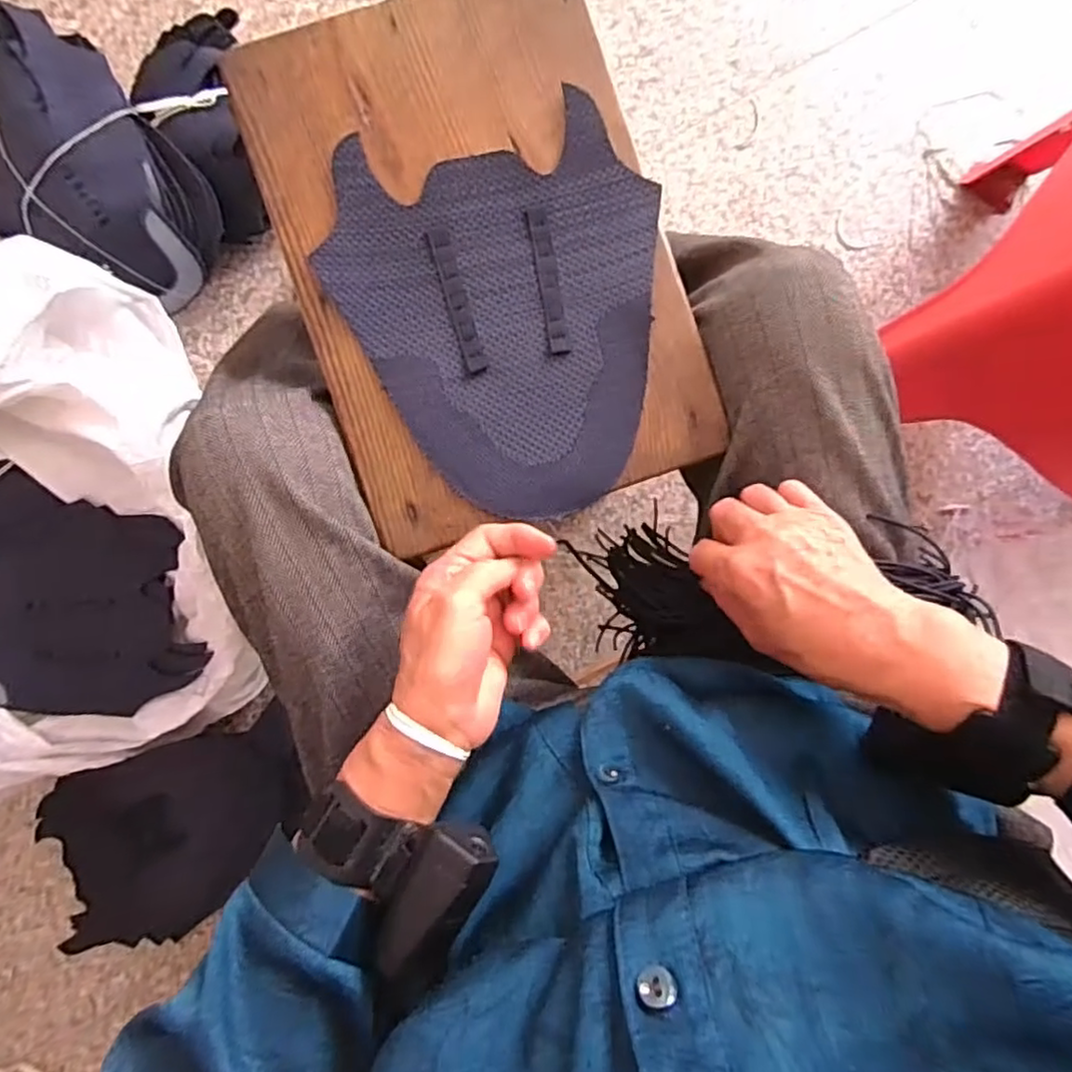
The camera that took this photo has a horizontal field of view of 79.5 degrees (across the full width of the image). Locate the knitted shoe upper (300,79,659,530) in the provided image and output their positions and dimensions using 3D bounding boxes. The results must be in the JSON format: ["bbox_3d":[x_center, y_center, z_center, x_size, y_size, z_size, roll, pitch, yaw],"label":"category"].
[{"bbox_3d":[-0.015,-0.135,0.403,0.195,0.012,0.241,-16,90,-4],"label":"knitted shoe upper"}]

